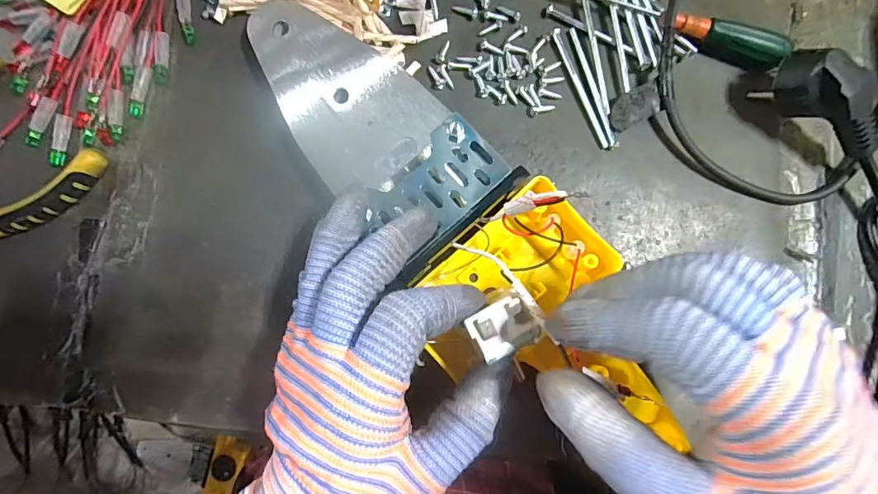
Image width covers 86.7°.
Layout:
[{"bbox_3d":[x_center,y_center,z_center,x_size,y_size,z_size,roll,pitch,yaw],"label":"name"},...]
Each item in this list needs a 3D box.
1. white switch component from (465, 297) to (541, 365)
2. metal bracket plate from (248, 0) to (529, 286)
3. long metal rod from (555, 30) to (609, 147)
[{"bbox_3d":[0.027,0.034,0.194,0.027,0.006,0.022,-30,87,-5],"label":"white switch component"},{"bbox_3d":[-0.039,-0.064,0.231,0.159,0.013,0.069,43,85,11],"label":"metal bracket plate"},{"bbox_3d":[0.079,-0.088,0.257,0.004,0.004,0.072,-21,86,-4],"label":"long metal rod"}]

